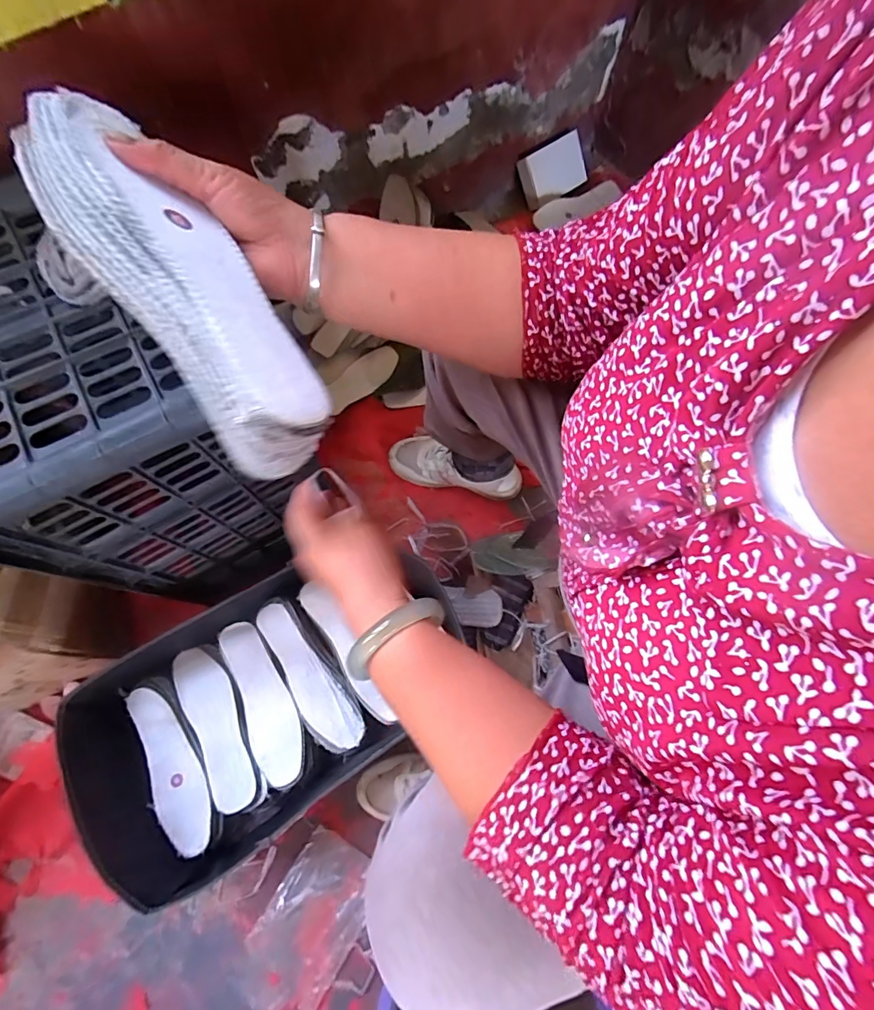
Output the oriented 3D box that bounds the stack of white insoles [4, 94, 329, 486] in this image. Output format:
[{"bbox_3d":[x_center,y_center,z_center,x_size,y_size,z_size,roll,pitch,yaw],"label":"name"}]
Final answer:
[{"bbox_3d":[-0.147,-0.121,0.252,0.085,0.043,0.230,-38,93,-12],"label":"stack of white insoles"}]

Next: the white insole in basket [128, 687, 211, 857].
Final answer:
[{"bbox_3d":[-0.358,0.350,0.607,0.072,0.022,0.215,-27,75,-9],"label":"white insole in basket"}]

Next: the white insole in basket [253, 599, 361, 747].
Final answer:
[{"bbox_3d":[-0.183,0.236,0.633,0.069,0.022,0.222,-36,76,-11],"label":"white insole in basket"}]

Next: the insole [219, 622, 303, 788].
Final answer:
[{"bbox_3d":[-0.242,0.267,0.630,0.070,0.023,0.216,-24,74,-8],"label":"insole"}]

